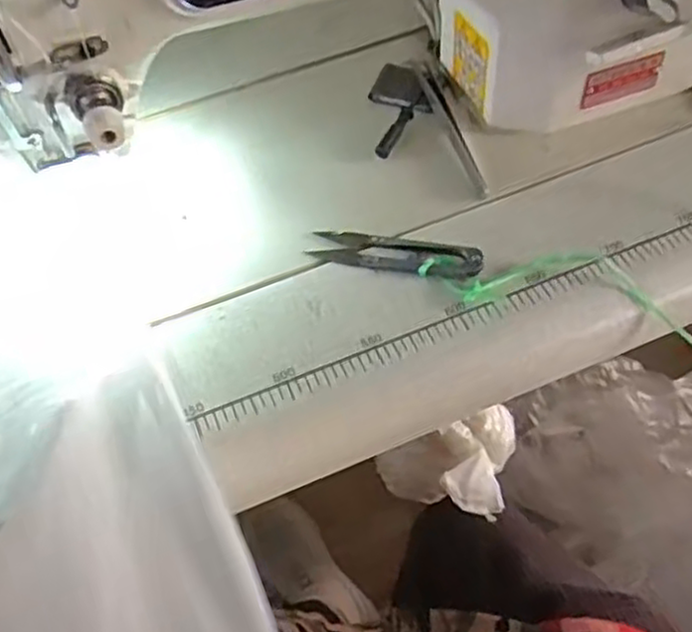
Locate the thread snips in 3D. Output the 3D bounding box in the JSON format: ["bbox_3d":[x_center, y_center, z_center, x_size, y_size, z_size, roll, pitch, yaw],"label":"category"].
[{"bbox_3d":[0.028,-0.035,0.427,0.099,0.011,0.022,12,56,14],"label":"thread snips"}]

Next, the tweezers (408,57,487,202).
[{"bbox_3d":[0.068,-0.127,0.480,0.015,0.010,0.129,-16,54,-6],"label":"tweezers"}]

